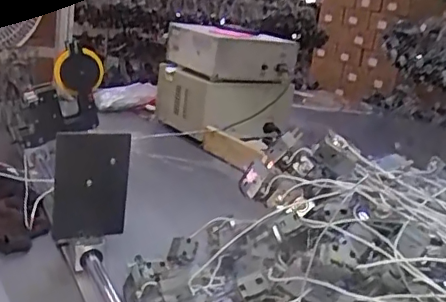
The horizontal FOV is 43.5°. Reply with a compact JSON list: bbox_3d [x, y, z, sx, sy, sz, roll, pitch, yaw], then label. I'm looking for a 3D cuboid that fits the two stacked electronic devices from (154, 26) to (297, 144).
[{"bbox_3d":[0.004,-0.200,1.604,0.274,0.273,0.310,-7,21,-40],"label":"two stacked electronic devices"}]

